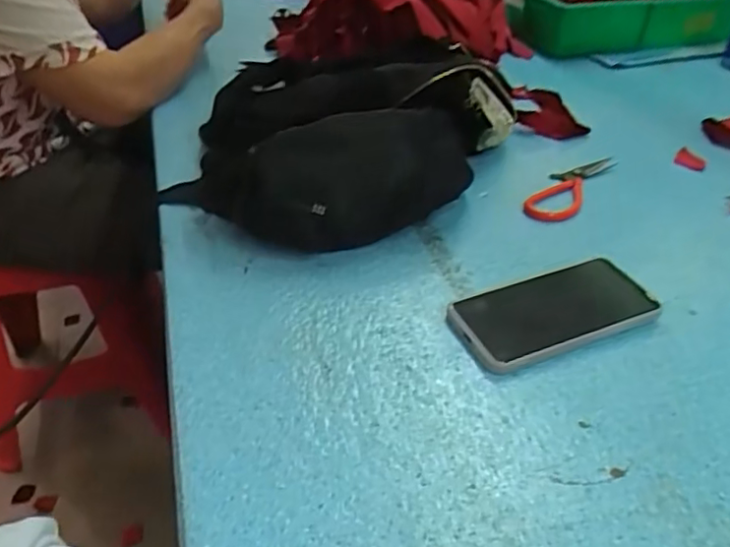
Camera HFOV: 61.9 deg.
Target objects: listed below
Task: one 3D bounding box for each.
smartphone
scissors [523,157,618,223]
[{"bbox_3d":[0.155,0.030,0.496,0.166,0.016,0.079,-15,42,-18],"label":"smartphone"},{"bbox_3d":[0.229,-0.100,0.671,0.049,0.006,0.168,26,46,28],"label":"scissors"}]

